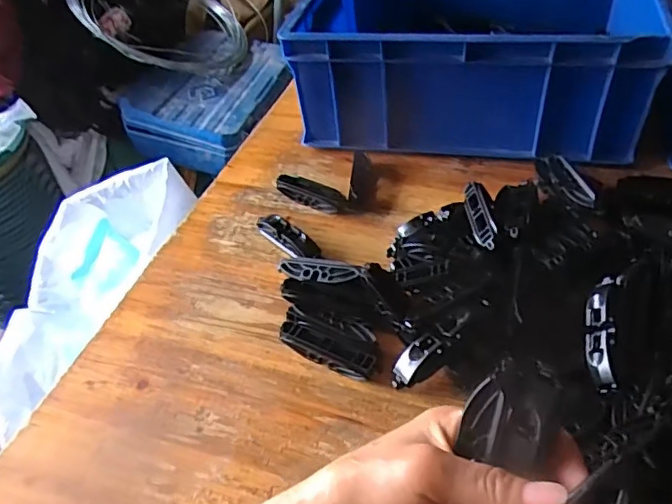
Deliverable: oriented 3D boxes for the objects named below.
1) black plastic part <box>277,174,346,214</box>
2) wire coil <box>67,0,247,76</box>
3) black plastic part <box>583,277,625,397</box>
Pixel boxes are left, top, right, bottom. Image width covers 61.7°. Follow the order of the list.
[{"bbox_3d":[-0.021,-0.056,0.534,0.077,0.014,0.024,24,52,29],"label":"black plastic part"},{"bbox_3d":[-0.444,-0.591,1.388,0.411,0.057,0.368,-10,66,-39],"label":"wire coil"},{"bbox_3d":[0.176,0.046,0.370,0.022,0.019,0.088,11,47,19],"label":"black plastic part"}]

